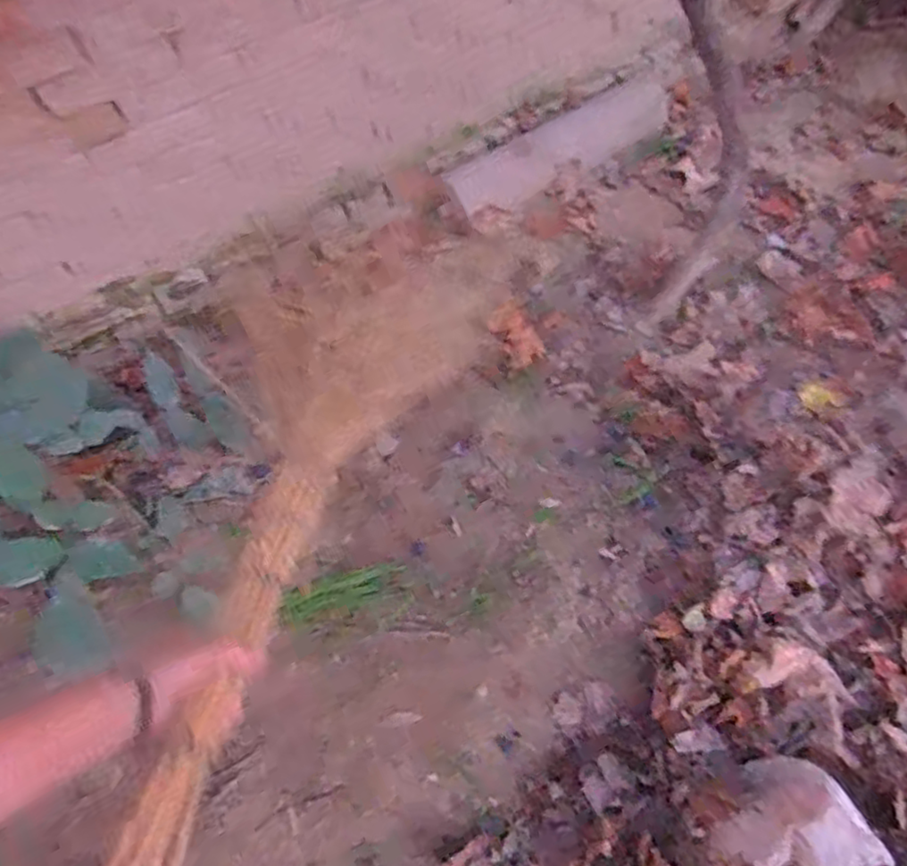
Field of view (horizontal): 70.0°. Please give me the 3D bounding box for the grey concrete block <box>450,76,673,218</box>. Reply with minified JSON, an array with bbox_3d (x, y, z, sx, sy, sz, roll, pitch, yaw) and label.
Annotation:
[{"bbox_3d":[0.296,-0.741,1.665,0.671,0.082,0.197,-30,61,-14],"label":"grey concrete block"}]

